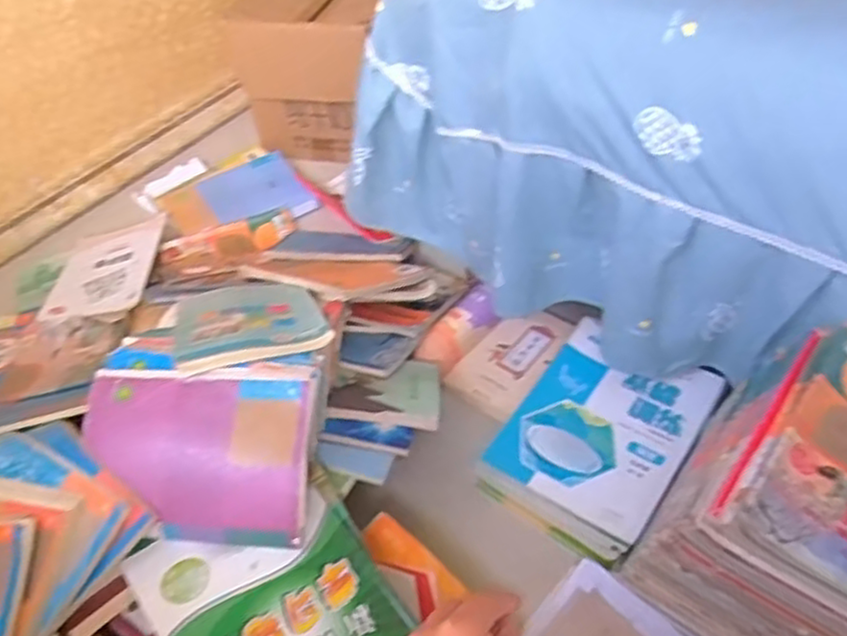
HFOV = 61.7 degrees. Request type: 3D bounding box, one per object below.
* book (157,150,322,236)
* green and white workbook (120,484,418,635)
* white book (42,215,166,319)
[{"bbox_3d":[-0.361,-0.231,1.389,0.258,0.018,0.179,-25,58,-24],"label":"book"},{"bbox_3d":[-0.149,0.302,0.722,0.224,0.021,0.250,-25,57,-23],"label":"green and white workbook"},{"bbox_3d":[-0.570,-0.089,1.274,0.177,0.014,0.264,-10,41,2],"label":"white book"}]

